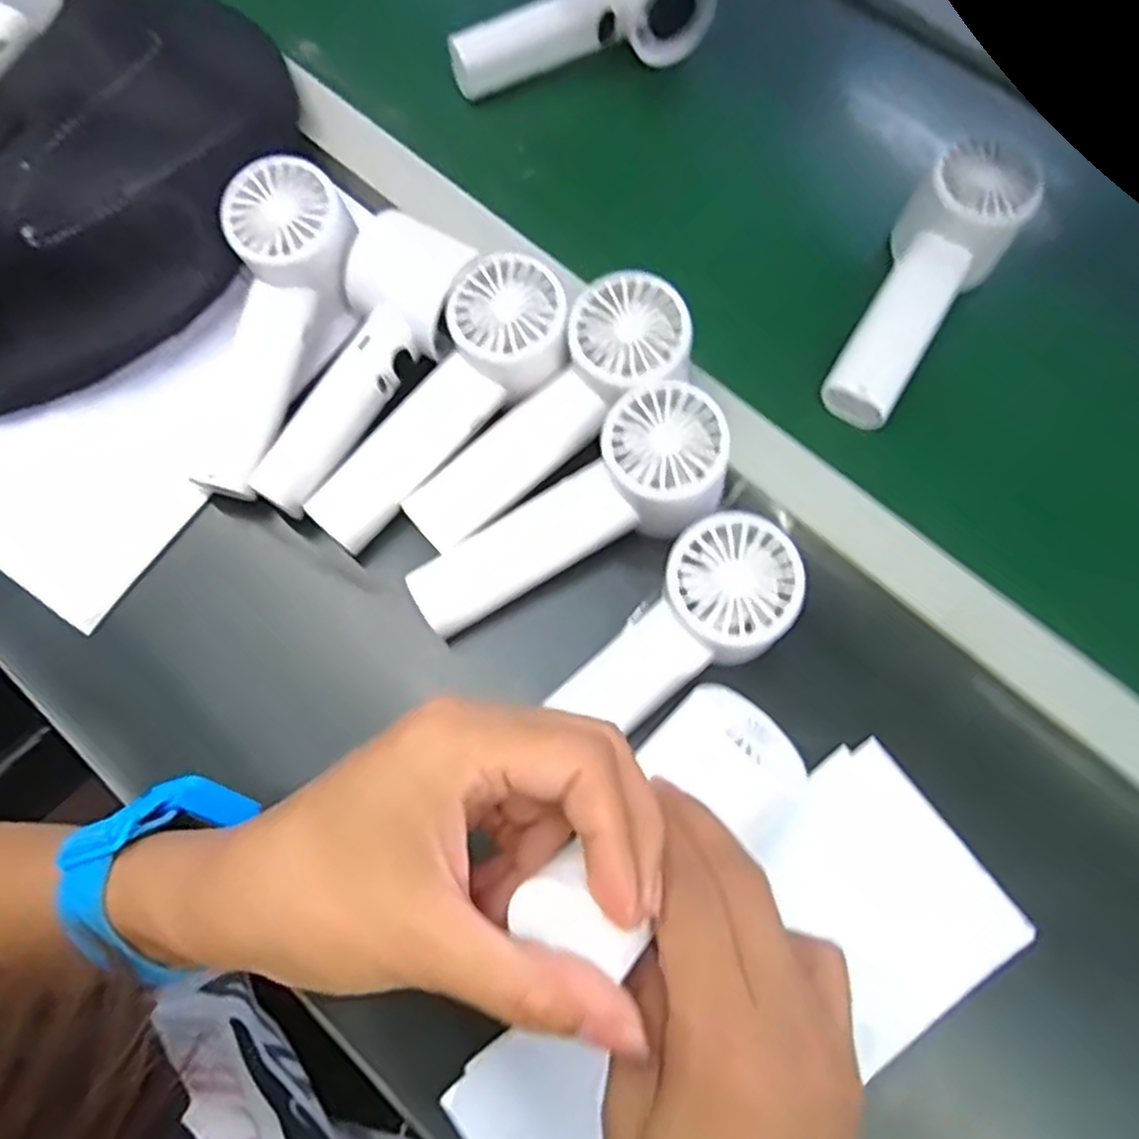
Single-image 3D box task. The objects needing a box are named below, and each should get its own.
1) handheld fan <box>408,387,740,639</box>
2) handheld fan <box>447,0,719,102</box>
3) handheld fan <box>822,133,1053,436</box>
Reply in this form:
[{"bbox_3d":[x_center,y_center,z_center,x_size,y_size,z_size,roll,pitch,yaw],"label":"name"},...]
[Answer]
[{"bbox_3d":[0.002,-0.021,0.355,0.156,0.036,0.058,-33,74,9],"label":"handheld fan"},{"bbox_3d":[0.003,-0.325,0.457,0.155,0.051,0.050,-21,73,-9],"label":"handheld fan"},{"bbox_3d":[0.178,-0.140,0.404,0.053,0.044,0.153,32,88,9],"label":"handheld fan"}]

